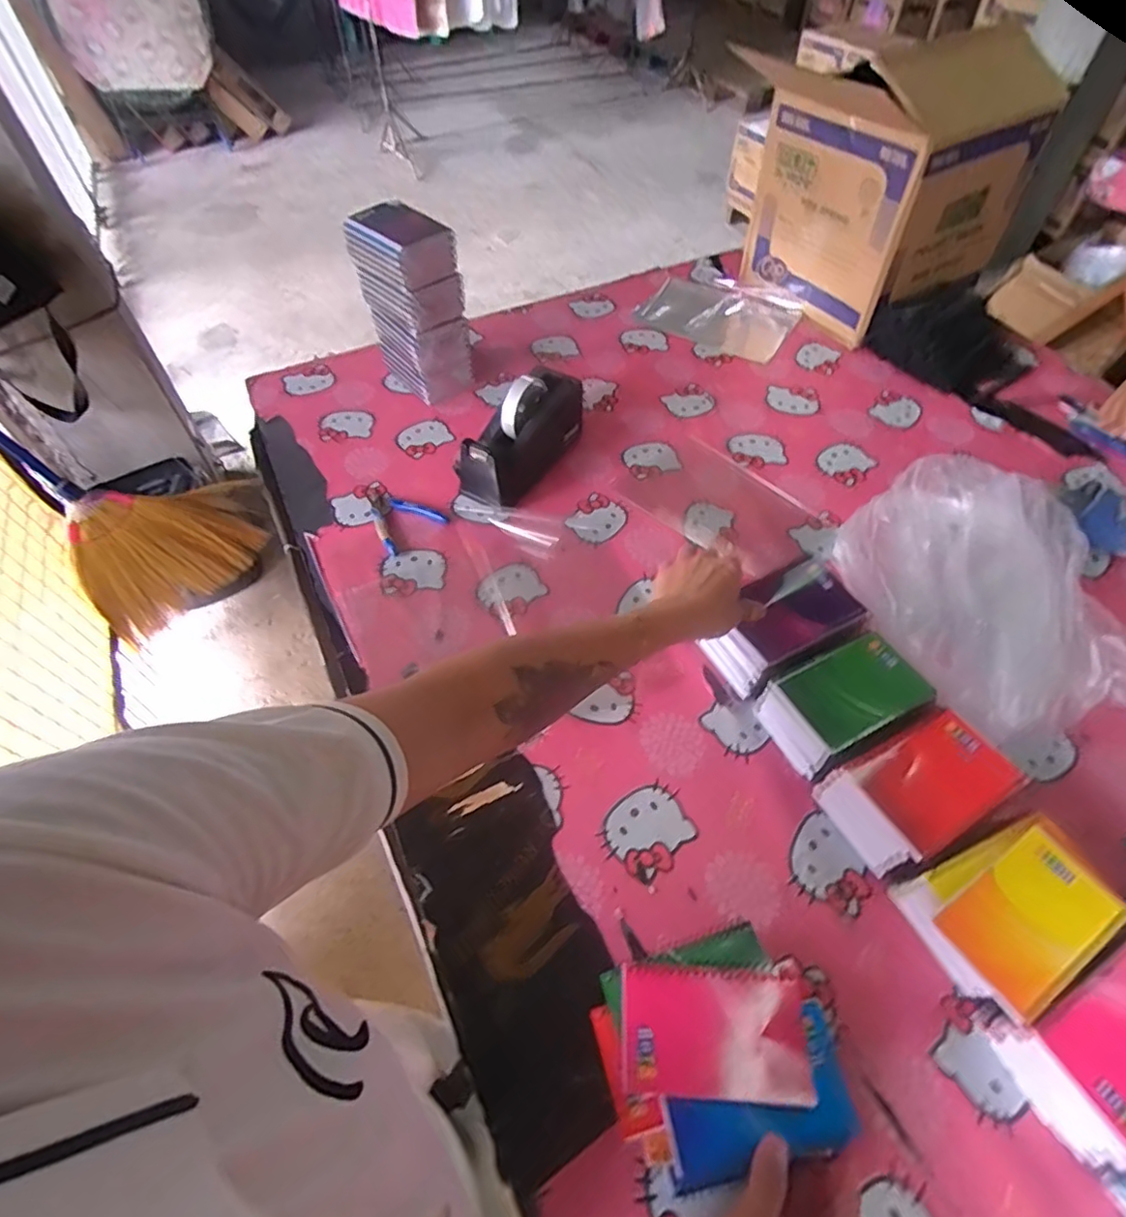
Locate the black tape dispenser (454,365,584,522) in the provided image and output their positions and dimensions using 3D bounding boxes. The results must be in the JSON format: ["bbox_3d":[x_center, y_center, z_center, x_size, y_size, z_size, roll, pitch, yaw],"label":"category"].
[{"bbox_3d":[-0.060,-0.234,0.838,0.085,0.119,0.215,28,58,19],"label":"black tape dispenser"}]

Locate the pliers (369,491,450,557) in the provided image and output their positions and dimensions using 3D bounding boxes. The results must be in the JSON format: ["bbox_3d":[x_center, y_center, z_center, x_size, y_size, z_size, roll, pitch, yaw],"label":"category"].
[{"bbox_3d":[-0.218,-0.123,0.819,0.117,0.013,0.092,39,62,25],"label":"pliers"}]

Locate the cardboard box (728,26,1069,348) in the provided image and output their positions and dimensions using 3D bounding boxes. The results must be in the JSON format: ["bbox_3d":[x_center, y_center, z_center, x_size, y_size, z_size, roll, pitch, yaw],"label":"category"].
[{"bbox_3d":[0.534,-0.702,1.039,0.347,0.336,0.336,-32,59,-21],"label":"cardboard box"}]

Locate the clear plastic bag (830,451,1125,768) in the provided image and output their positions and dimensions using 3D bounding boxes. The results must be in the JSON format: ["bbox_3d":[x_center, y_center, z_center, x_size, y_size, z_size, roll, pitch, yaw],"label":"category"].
[{"bbox_3d":[0.440,-0.021,0.683,0.208,0.112,0.330,-4,55,-2],"label":"clear plastic bag"}]

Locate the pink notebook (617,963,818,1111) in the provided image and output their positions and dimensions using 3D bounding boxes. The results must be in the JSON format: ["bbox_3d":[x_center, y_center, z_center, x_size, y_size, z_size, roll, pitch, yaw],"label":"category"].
[{"bbox_3d":[0.112,0.310,0.462,0.134,0.008,0.084,2,53,1],"label":"pink notebook"}]

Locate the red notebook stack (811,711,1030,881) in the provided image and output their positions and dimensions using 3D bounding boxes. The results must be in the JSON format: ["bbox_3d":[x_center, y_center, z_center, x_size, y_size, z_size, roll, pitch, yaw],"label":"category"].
[{"bbox_3d":[0.319,0.165,0.566,0.133,0.074,0.094,-21,56,-15],"label":"red notebook stack"}]

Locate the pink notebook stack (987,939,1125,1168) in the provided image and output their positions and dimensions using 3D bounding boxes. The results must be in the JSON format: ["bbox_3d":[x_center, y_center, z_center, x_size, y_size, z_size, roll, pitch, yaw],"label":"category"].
[{"bbox_3d":[0.408,0.316,0.463,0.152,0.068,0.095,-23,57,-16],"label":"pink notebook stack"}]

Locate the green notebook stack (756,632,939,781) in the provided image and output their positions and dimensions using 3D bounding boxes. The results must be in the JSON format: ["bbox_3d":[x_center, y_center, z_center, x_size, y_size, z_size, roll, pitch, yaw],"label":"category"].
[{"bbox_3d":[0.272,0.094,0.617,0.123,0.076,0.094,-21,56,-15],"label":"green notebook stack"}]

